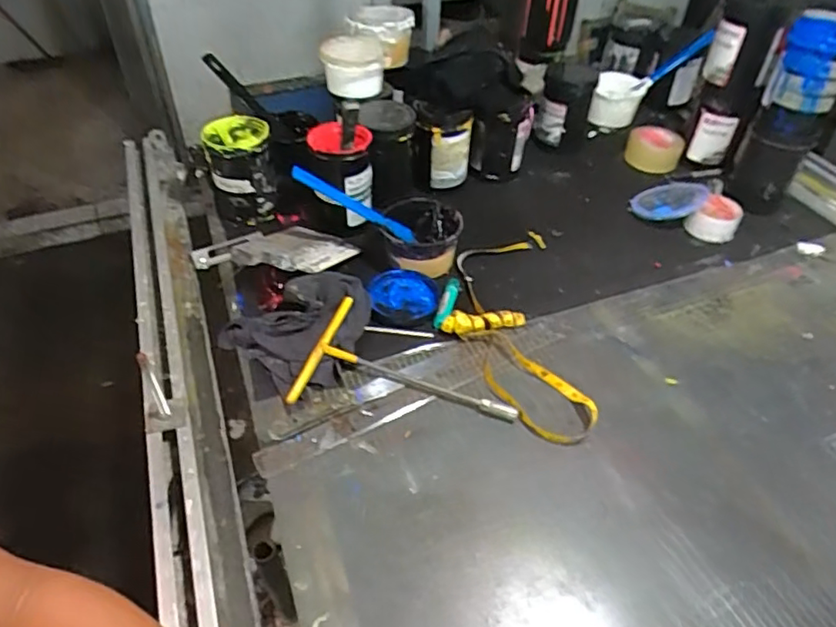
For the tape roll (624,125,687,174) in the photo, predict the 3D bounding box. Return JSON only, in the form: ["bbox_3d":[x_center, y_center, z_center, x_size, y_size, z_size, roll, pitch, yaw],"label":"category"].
[{"bbox_3d":[0.493,-0.341,1.244,0.116,0.056,0.119,0,45,0],"label":"tape roll"}]

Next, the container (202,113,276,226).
[{"bbox_3d":[-0.302,-0.239,1.027,0.110,0.152,0.120,-12,46,-15],"label":"container"}]

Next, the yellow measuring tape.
[{"bbox_3d":[0.130,0.007,0.894,0.196,0.041,0.432,0,44,-3],"label":"yellow measuring tape"}]

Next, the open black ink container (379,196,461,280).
[{"bbox_3d":[0.006,-0.129,0.992,0.127,0.087,0.143,-3,45,-3],"label":"open black ink container"}]

